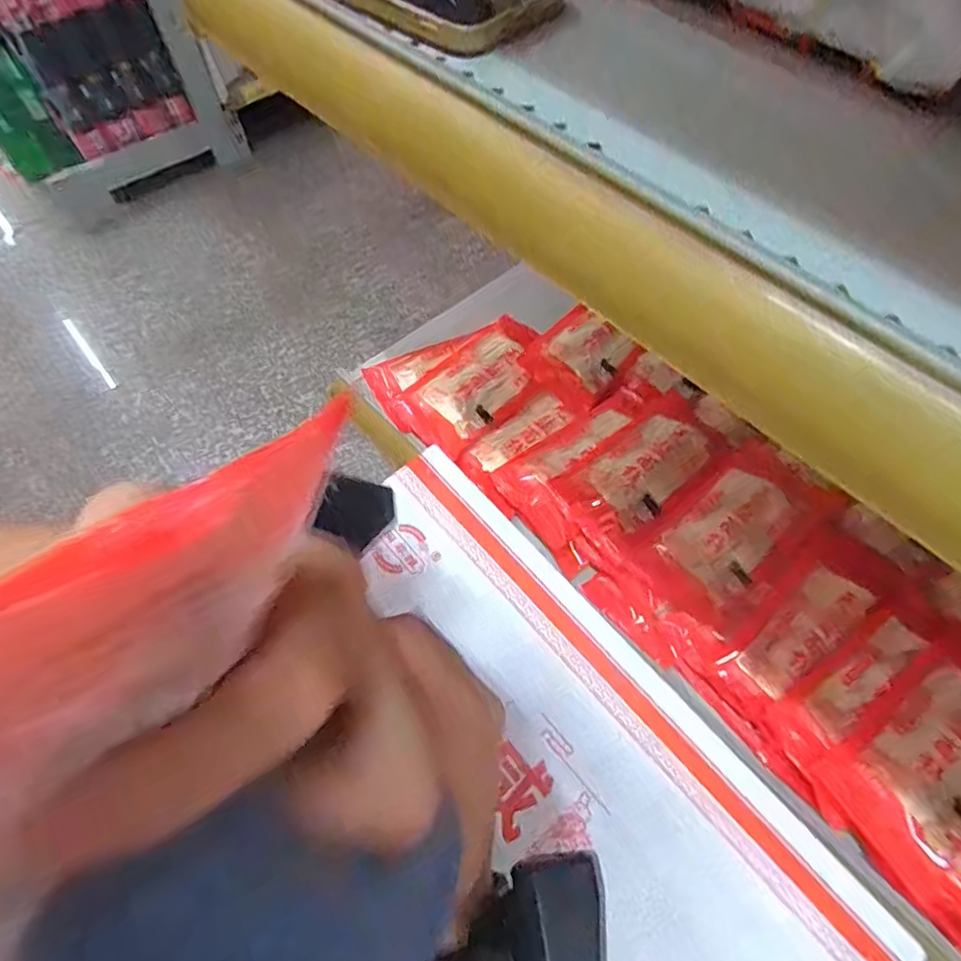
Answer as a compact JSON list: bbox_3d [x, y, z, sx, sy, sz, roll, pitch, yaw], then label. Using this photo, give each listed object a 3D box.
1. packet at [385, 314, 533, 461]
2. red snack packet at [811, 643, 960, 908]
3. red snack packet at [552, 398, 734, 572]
[{"bbox_3d":[-0.008,-0.082,0.523,0.137,0.023,0.073,-40,68,-19],"label":"packet"},{"bbox_3d":[0.287,0.169,0.362,0.151,0.014,0.079,-36,67,-17],"label":"red snack packet"},{"bbox_3d":[0.129,-0.009,0.459,0.142,0.017,0.072,-37,67,-17],"label":"red snack packet"}]

